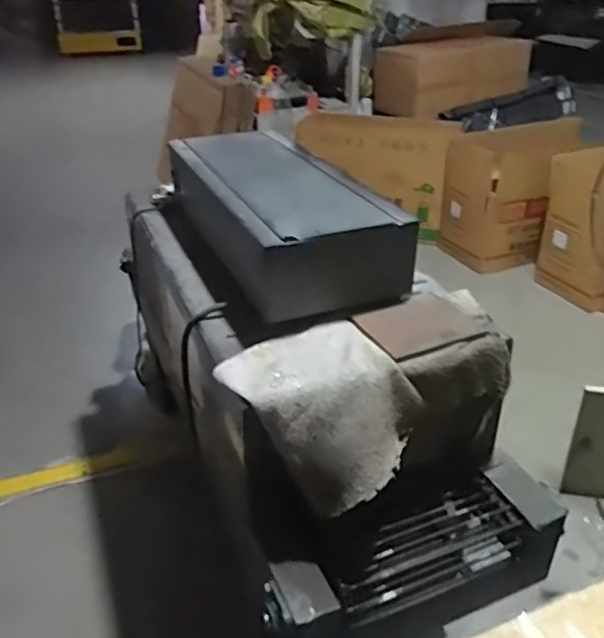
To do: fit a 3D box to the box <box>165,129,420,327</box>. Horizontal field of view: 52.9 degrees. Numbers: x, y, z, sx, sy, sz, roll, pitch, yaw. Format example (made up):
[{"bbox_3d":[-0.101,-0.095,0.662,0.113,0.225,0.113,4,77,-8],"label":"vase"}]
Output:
[{"bbox_3d":[-0.073,-0.258,1.444,0.352,0.200,0.751,-12,33,-18],"label":"box"}]

